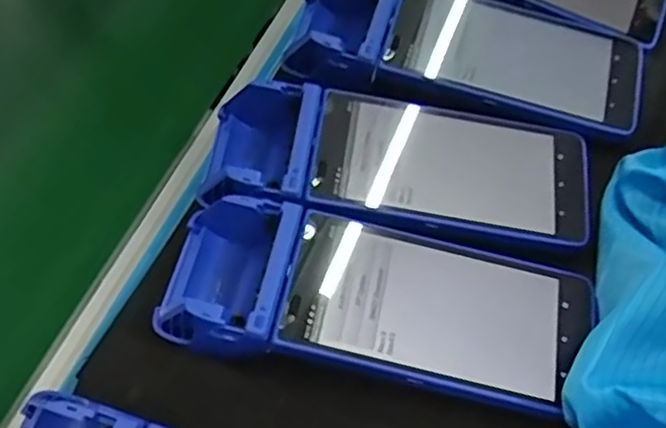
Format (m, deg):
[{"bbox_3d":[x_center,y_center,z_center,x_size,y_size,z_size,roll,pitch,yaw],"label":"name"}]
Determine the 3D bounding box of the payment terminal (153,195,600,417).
[{"bbox_3d":[0.021,0.047,0.359,0.226,0.044,0.089,10,57,9],"label":"payment terminal"}]

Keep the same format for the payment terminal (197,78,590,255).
[{"bbox_3d":[0.036,-0.029,0.408,0.230,0.043,0.091,7,57,7],"label":"payment terminal"}]

